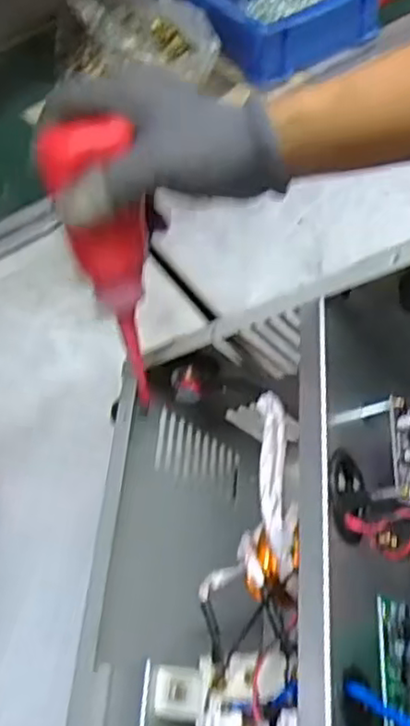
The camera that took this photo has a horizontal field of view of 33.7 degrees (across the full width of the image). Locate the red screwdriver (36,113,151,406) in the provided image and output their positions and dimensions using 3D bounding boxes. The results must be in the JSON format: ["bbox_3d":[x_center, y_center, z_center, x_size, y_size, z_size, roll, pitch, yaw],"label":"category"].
[{"bbox_3d":[-0.053,-0.054,0.389,0.045,0.160,0.042,-15,32,-5],"label":"red screwdriver"}]

